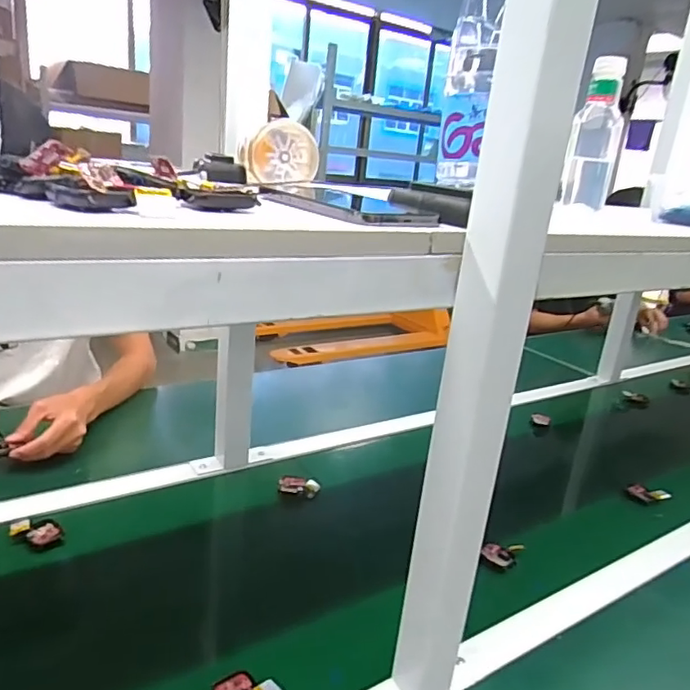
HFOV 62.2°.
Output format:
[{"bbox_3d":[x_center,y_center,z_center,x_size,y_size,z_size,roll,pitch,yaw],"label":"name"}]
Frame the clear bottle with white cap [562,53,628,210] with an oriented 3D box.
[{"bbox_3d":[0.355,-0.297,0.811,0.065,0.186,0.054,13,20,19],"label":"clear bottle with white cap"}]

